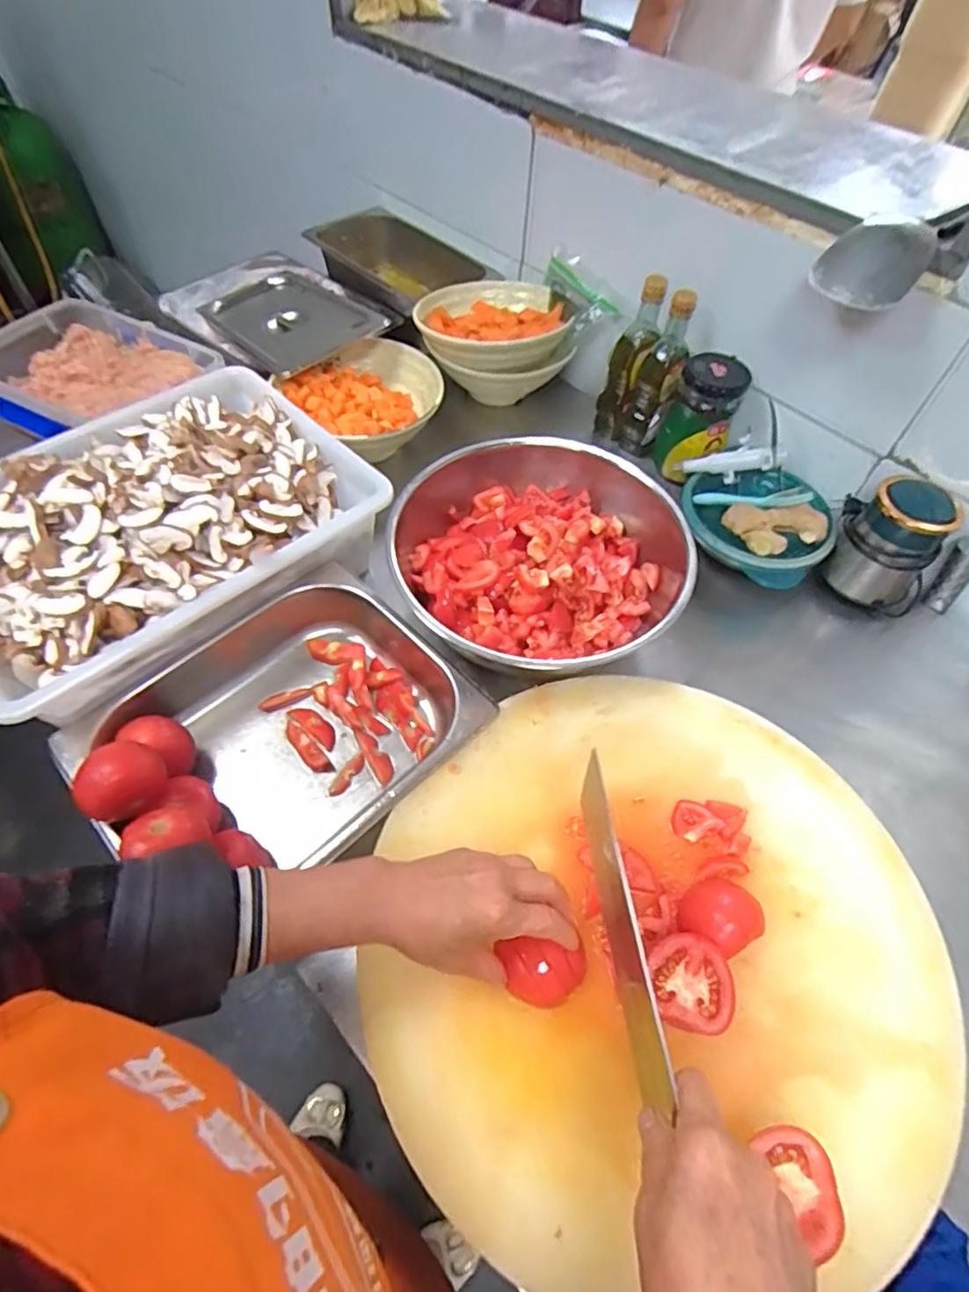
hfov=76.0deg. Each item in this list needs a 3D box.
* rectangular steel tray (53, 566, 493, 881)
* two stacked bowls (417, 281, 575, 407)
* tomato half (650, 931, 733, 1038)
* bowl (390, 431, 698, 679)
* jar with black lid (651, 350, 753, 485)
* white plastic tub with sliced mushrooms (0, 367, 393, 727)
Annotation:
[{"bbox_3d":[-0.192,0.088,0.605,0.330,0.082,0.272,-35,64,-23],"label":"rectangular steel tray"},{"bbox_3d":[0.010,-0.438,0.914,0.204,0.114,0.195,1,56,-2],"label":"two stacked bowls"},{"bbox_3d":[0.147,0.247,0.452,0.054,0.034,0.062,-5,56,-6],"label":"tomato half"},{"bbox_3d":[0.059,-0.090,0.677,0.308,0.108,0.299,1,56,-2],"label":"bowl"},{"bbox_3d":[0.278,-0.291,0.811,0.083,0.146,0.090,1,56,-2],"label":"jar with black lid"},{"bbox_3d":[-0.355,-0.137,0.662,0.419,0.105,0.327,-35,64,-24],"label":"white plastic tub with sliced mushrooms"}]

